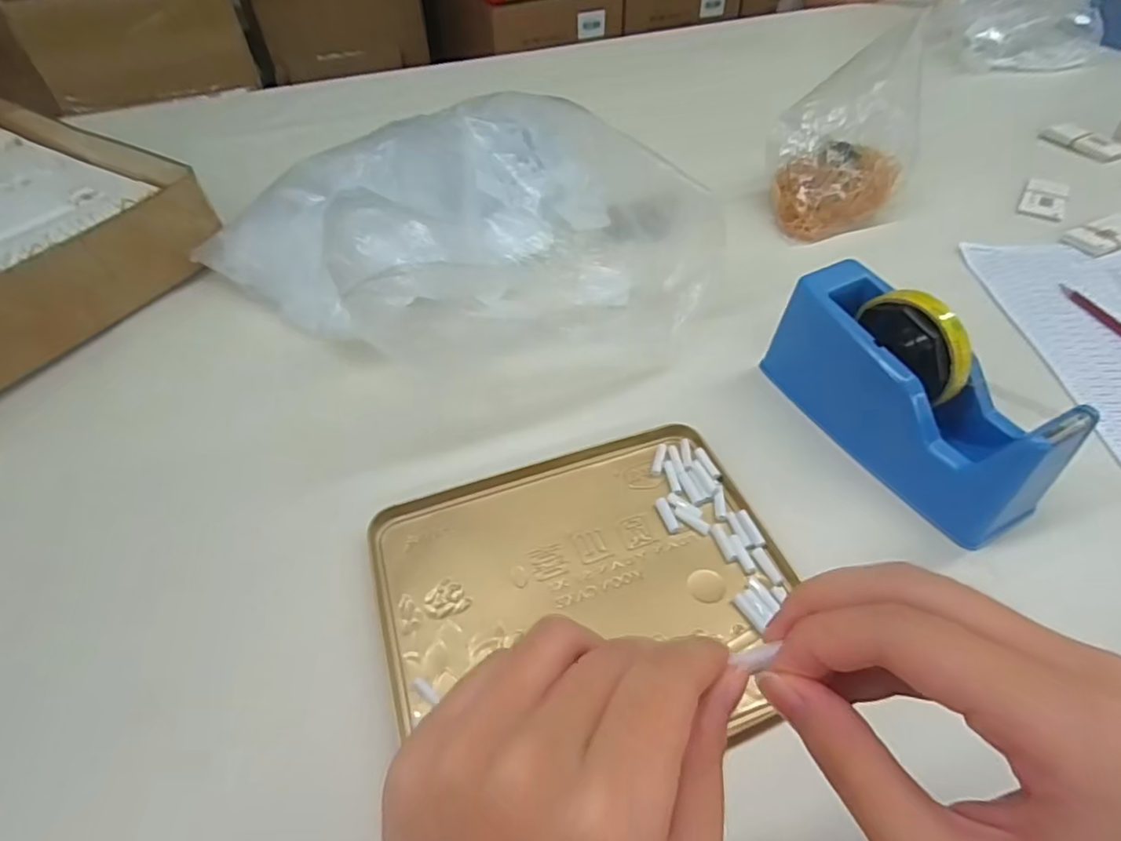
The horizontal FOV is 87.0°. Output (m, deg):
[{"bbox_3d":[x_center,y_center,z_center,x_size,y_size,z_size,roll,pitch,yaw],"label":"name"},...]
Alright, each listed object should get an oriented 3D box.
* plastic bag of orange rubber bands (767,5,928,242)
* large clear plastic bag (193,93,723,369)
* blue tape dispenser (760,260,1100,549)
[{"bbox_3d":[0.301,-0.292,0.628,0.144,0.163,0.166,14,51,15],"label":"plastic bag of orange rubber bands"},{"bbox_3d":[-0.091,-0.180,0.561,0.454,0.117,0.306,18,52,18],"label":"large clear plastic bag"},{"bbox_3d":[0.239,-0.022,0.413,0.072,0.108,0.199,-20,51,-14],"label":"blue tape dispenser"}]

